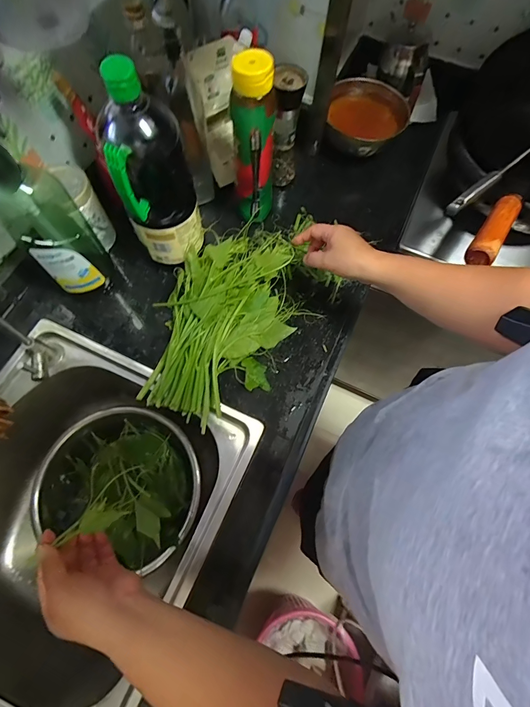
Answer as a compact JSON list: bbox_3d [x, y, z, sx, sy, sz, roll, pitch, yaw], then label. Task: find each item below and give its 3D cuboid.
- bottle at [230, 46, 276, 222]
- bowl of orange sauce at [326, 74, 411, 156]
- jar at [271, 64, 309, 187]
[{"bbox_3d":[-0.018,-0.319,0.532,0.061,0.233,0.069,4,69,-1],"label":"bottle"},{"bbox_3d":[0.200,-0.459,0.690,0.157,0.079,0.168,1,69,-2],"label":"bowl of orange sauce"},{"bbox_3d":[0.037,-0.390,0.596,0.047,0.171,0.057,2,69,-2],"label":"jar"}]

